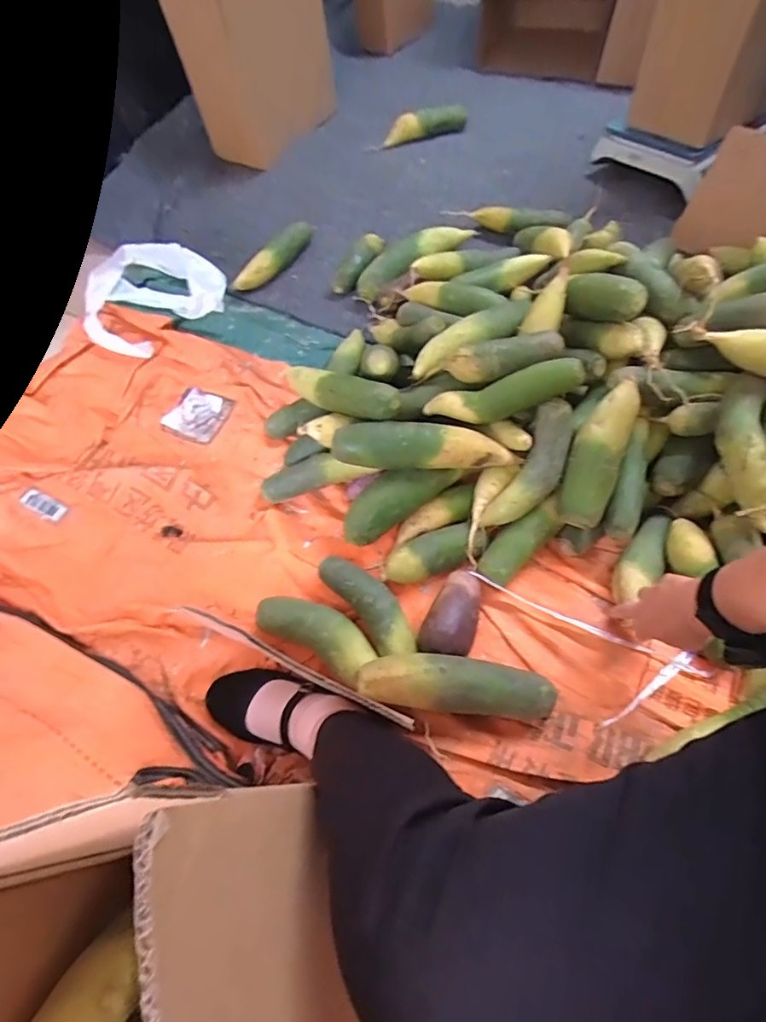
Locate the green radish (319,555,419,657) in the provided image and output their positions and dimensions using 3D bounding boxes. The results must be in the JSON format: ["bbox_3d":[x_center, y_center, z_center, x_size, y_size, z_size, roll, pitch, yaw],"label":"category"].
[{"bbox_3d":[-0.016,0.129,0.684,0.062,0.055,0.169,-37,64,-15],"label":"green radish"}]

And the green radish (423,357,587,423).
[{"bbox_3d":[0.164,-0.160,0.689,0.218,0.050,0.047,-12,55,23],"label":"green radish"}]

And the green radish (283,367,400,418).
[{"bbox_3d":[-0.075,-0.189,0.775,0.050,0.049,0.270,-44,42,-20],"label":"green radish"}]

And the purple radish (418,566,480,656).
[{"bbox_3d":[0.099,0.136,0.671,0.066,0.057,0.140,19,61,16],"label":"purple radish"}]

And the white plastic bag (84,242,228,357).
[{"bbox_3d":[-0.503,-0.474,1.072,0.292,0.087,0.331,-28,60,-12],"label":"white plastic bag"}]

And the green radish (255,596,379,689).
[{"bbox_3d":[-0.085,0.165,0.669,0.162,0.056,0.067,27,67,19],"label":"green radish"}]

